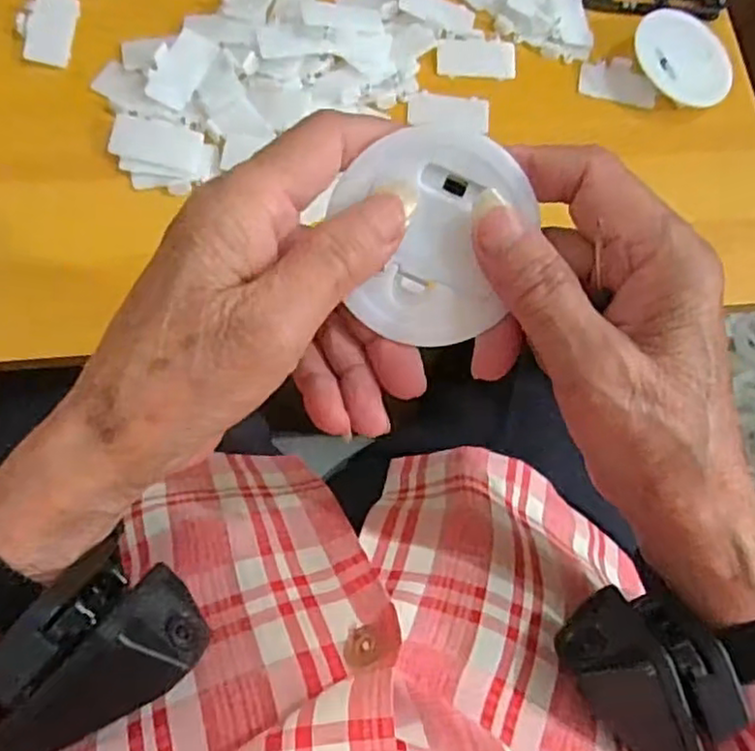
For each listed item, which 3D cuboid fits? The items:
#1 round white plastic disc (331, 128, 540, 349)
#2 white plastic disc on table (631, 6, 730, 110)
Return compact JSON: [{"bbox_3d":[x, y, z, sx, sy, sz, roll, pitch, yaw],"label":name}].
[{"bbox_3d":[0.015,-0.044,0.220,0.059,0.005,0.065,15,105,-6],"label":"round white plastic disc"},{"bbox_3d":[0.186,-0.193,0.418,0.065,0.004,0.054,31,77,-8],"label":"white plastic disc on table"}]

